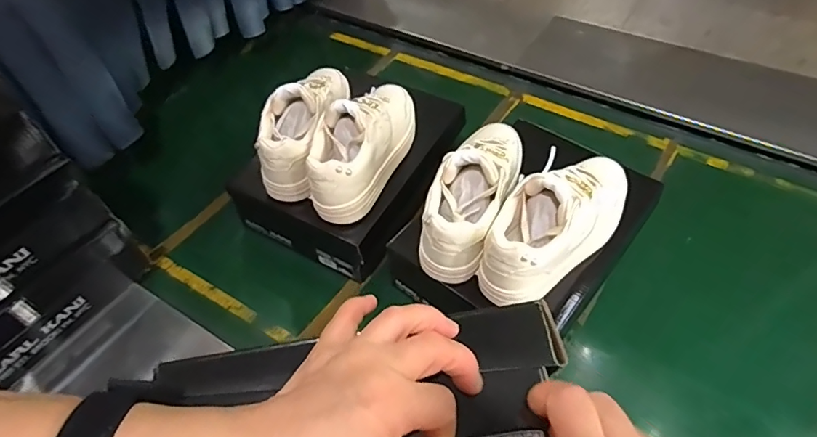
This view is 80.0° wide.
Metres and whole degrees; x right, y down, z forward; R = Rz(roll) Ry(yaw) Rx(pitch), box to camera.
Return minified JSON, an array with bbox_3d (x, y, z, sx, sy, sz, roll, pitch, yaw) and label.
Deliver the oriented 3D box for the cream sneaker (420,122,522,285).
[{"bbox_3d":[0.088,-0.055,0.615,0.087,0.110,0.253,16,54,15],"label":"cream sneaker"}]

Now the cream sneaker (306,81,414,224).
[{"bbox_3d":[-0.058,-0.118,0.679,0.091,0.110,0.240,19,55,17],"label":"cream sneaker"}]

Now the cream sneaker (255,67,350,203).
[{"bbox_3d":[-0.149,-0.153,0.710,0.093,0.111,0.240,3,52,6],"label":"cream sneaker"}]

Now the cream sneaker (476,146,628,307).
[{"bbox_3d":[0.184,-0.009,0.574,0.241,0.106,0.089,-34,58,-22],"label":"cream sneaker"}]

